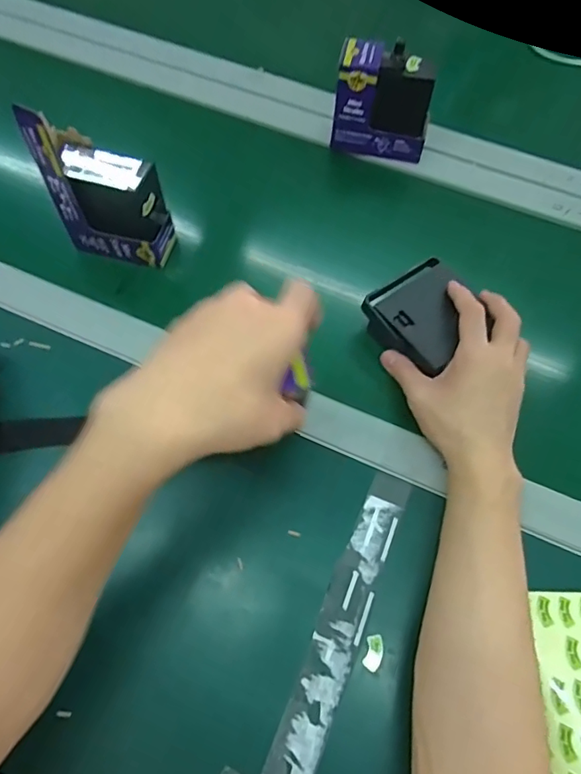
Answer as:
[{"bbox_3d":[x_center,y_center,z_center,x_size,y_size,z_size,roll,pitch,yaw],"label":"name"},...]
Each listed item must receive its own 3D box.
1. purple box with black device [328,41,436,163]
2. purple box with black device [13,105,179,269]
[{"bbox_3d":[0.100,-0.298,0.542,0.101,0.100,0.042,16,65,5],"label":"purple box with black device"},{"bbox_3d":[-0.165,-0.183,0.460,0.104,0.135,0.057,14,65,5],"label":"purple box with black device"}]

